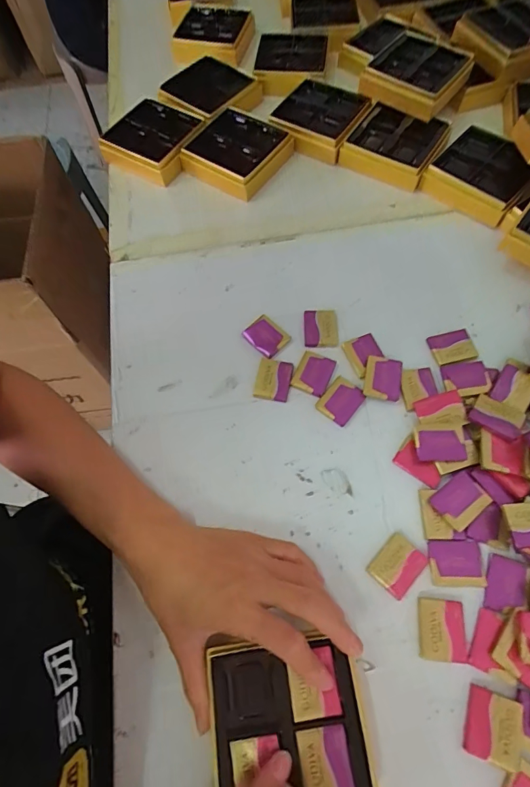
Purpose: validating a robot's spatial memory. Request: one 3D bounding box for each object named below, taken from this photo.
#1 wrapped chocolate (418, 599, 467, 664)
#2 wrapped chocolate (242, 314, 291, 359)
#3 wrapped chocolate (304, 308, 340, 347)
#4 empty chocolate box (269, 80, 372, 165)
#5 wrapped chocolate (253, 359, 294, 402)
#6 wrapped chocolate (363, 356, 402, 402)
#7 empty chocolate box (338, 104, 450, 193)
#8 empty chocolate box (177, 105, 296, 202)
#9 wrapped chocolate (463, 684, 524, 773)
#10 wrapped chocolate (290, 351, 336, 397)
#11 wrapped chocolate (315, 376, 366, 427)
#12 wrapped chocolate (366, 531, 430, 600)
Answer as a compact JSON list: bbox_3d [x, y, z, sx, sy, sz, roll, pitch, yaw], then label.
[{"bbox_3d":[0.128,0.170,0.299,0.033,0.005,0.039,3,67,4],"label":"wrapped chocolate"},{"bbox_3d":[0.001,-0.056,0.403,0.031,0.005,0.040,-42,71,-14],"label":"wrapped chocolate"},{"bbox_3d":[0.055,-0.064,0.403,0.033,0.004,0.039,0,67,3],"label":"wrapped chocolate"},{"bbox_3d":[0.067,-0.334,0.500,0.095,0.024,0.101,27,71,14],"label":"empty chocolate box"},{"bbox_3d":[0.008,-0.013,0.385,0.032,0.007,0.039,8,67,7],"label":"wrapped chocolate"},{"bbox_3d":[0.108,-0.013,0.377,0.032,0.007,0.040,10,68,7],"label":"wrapped chocolate"},{"bbox_3d":[0.150,-0.288,0.482,0.097,0.026,0.095,30,71,15],"label":"empty chocolate box"},{"bbox_3d":[-0.034,-0.289,0.489,0.110,0.022,0.101,32,72,15],"label":"empty chocolate box"},{"bbox_3d":[0.153,0.222,0.276,0.034,0.005,0.038,10,67,25],"label":"wrapped chocolate"},{"bbox_3d":[0.046,-0.019,0.387,0.033,0.005,0.041,21,69,11],"label":"wrapped chocolate"},{"bbox_3d":[0.069,0.006,0.374,0.031,0.004,0.038,37,73,17],"label":"wrapped chocolate"},{"bbox_3d":[0.101,0.131,0.317,0.031,0.006,0.038,40,74,18],"label":"wrapped chocolate"}]

